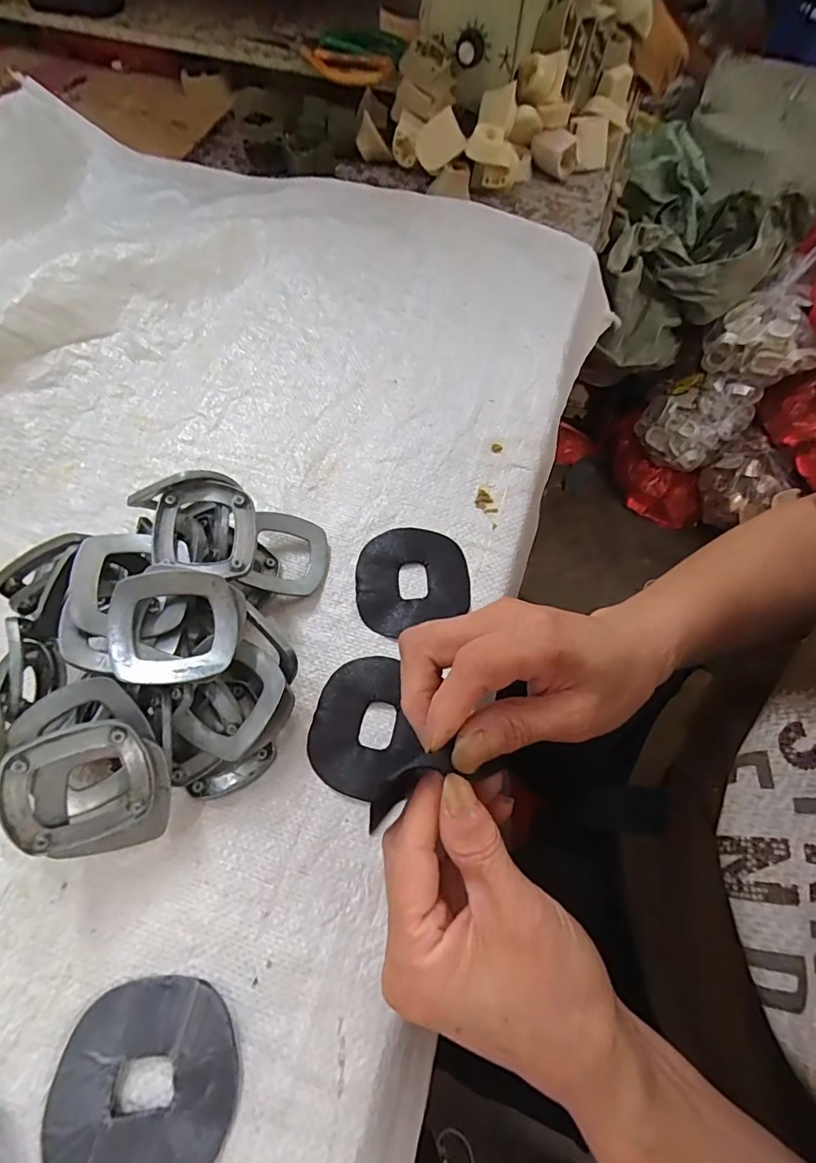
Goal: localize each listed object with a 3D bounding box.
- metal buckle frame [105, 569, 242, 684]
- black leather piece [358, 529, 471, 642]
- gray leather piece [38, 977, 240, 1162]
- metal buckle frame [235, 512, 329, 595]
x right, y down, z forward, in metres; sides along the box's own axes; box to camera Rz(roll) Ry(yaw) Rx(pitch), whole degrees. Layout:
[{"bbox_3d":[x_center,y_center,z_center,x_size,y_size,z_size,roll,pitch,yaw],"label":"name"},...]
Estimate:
[{"bbox_3d":[-0.121,0.023,0.266,0.064,0.014,0.057,1,77,-15],"label":"metal buckle frame"},{"bbox_3d":[0.003,-0.003,0.351,0.076,0.005,0.075,-7,65,-6],"label":"black leather piece"},{"bbox_3d":[-0.119,0.229,0.232,0.079,0.011,0.073,-4,61,-5],"label":"gray leather piece"},{"bbox_3d":[-0.080,-0.017,0.345,0.052,0.007,0.056,14,66,-14],"label":"metal buckle frame"}]

